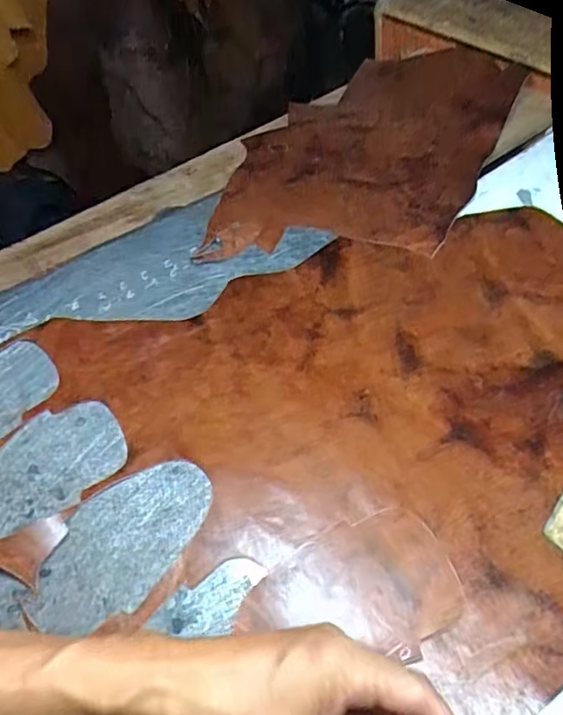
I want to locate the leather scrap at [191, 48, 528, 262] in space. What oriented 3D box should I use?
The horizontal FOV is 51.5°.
[{"bbox_3d":[0.108,-0.276,0.759,0.299,0.031,0.474,19,62,21],"label":"leather scrap"}]

